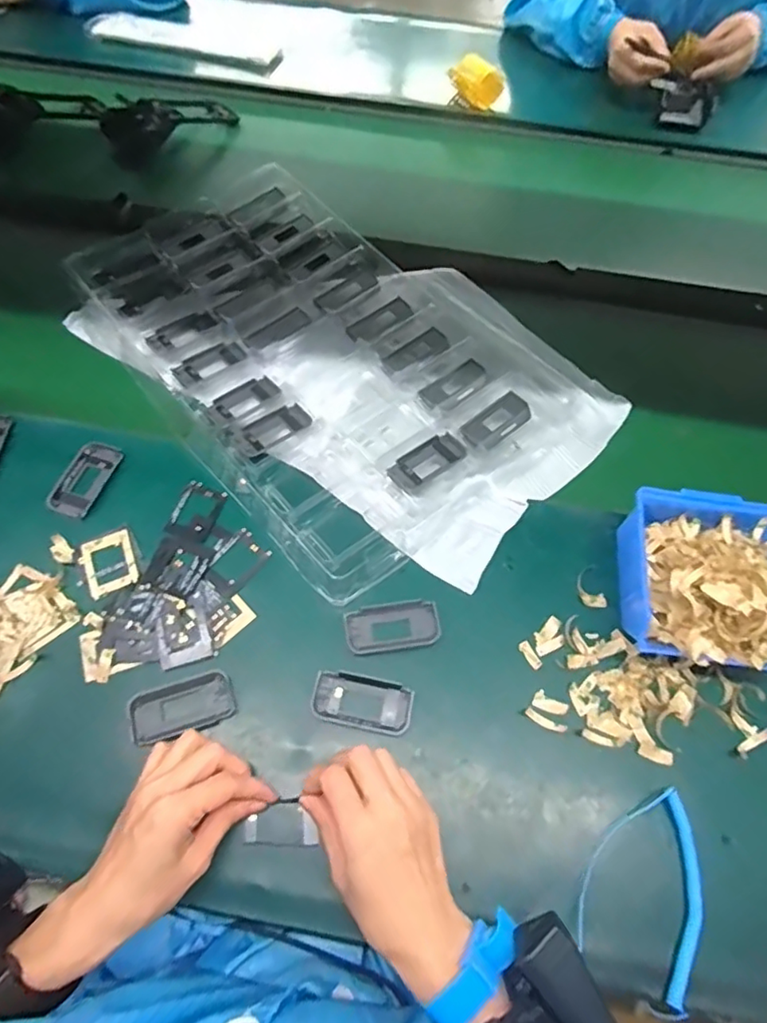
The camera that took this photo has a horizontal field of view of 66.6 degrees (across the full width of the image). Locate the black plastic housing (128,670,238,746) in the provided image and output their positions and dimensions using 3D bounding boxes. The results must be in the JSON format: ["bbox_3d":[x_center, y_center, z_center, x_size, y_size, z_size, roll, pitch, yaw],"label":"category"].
[{"bbox_3d":[-0.153,0.150,0.447,0.076,0.008,0.039,-17,63,-12],"label":"black plastic housing"}]

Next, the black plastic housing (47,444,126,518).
[{"bbox_3d":[-0.271,-0.030,0.531,0.037,0.006,0.074,18,61,7],"label":"black plastic housing"}]

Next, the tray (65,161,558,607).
[{"bbox_3d":[-0.080,-0.179,0.618,0.303,0.024,0.505,-34,67,-19],"label":"tray"}]

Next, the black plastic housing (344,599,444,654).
[{"bbox_3d":[0.008,0.094,0.479,0.076,0.004,0.038,-6,61,-6],"label":"black plastic housing"}]

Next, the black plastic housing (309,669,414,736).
[{"bbox_3d":[-0.016,0.147,0.451,0.077,0.005,0.038,11,61,3],"label":"black plastic housing"}]

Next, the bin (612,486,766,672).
[{"bbox_3d":[0.261,0.059,0.475,0.125,0.067,0.135,7,61,1],"label":"bin"}]

